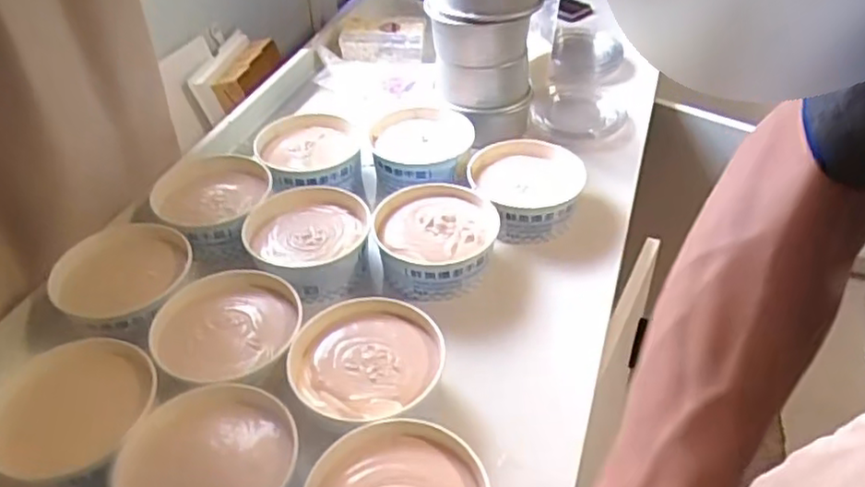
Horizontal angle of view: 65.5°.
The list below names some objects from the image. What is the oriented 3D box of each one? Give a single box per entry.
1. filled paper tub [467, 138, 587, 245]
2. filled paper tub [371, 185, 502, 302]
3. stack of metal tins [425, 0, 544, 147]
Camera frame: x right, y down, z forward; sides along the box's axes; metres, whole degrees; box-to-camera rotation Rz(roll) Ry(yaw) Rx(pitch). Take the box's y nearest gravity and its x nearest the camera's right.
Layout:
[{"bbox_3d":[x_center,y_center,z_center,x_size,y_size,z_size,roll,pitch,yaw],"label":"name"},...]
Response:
[{"bbox_3d":[0.129,-0.074,0.947,0.148,0.084,0.139,-1,41,1],"label":"filled paper tub"},{"bbox_3d":[0.001,-0.001,0.868,0.149,0.070,0.155,-1,41,1],"label":"filled paper tub"},{"bbox_3d":[0.079,-0.307,1.033,0.159,0.277,0.133,3,41,6],"label":"stack of metal tins"}]

